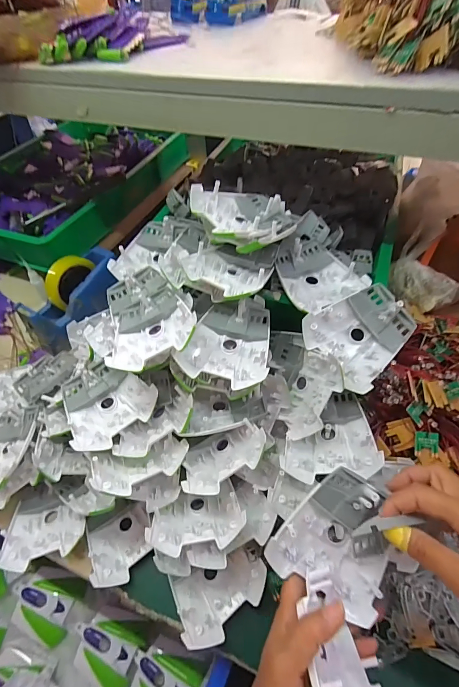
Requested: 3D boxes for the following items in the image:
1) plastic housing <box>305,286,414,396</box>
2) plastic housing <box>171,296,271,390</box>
[{"bbox_3d":[0.144,-0.008,0.386,0.110,0.032,0.096,-39,83,-2],"label":"plastic housing"},{"bbox_3d":[0.004,-0.007,0.382,0.092,0.024,0.116,13,54,13],"label":"plastic housing"}]

